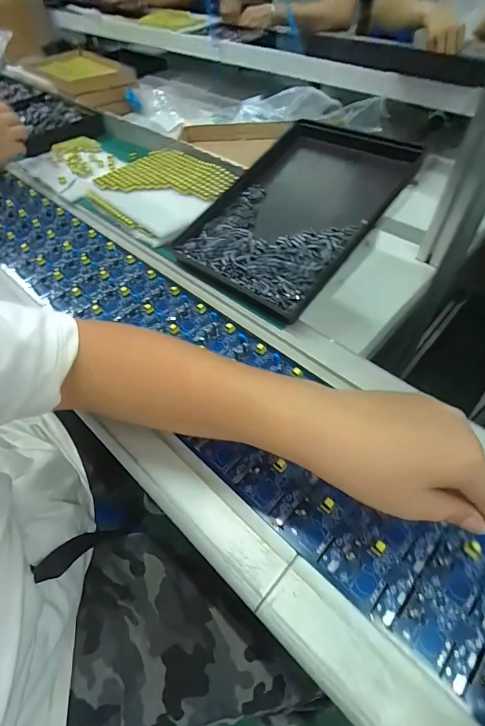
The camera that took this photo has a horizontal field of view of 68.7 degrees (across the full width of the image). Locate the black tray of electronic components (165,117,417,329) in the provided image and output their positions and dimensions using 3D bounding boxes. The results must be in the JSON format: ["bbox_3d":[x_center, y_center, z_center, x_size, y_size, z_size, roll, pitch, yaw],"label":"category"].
[{"bbox_3d":[0.072,-0.204,0.465,0.203,0.025,0.305,32,72,25],"label":"black tray of electronic components"}]

